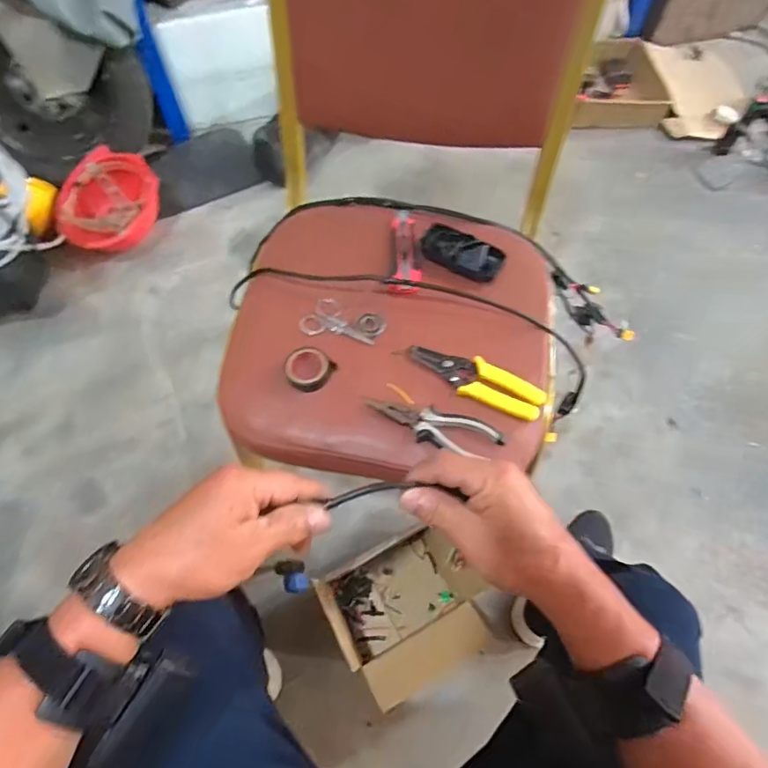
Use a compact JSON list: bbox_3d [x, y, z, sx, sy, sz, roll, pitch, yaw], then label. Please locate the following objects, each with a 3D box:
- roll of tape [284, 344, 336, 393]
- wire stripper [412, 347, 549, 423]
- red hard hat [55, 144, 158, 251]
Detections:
[{"bbox_3d":[-0.086,-0.019,0.574,0.052,0.015,0.052,0,63,-1],"label":"roll of tape"},{"bbox_3d":[0.106,-0.006,0.581,0.155,0.012,0.048,22,65,10],"label":"wire stripper"},{"bbox_3d":[-0.651,-0.423,1.188,0.227,0.148,0.216,0,65,0],"label":"red hard hat"}]

